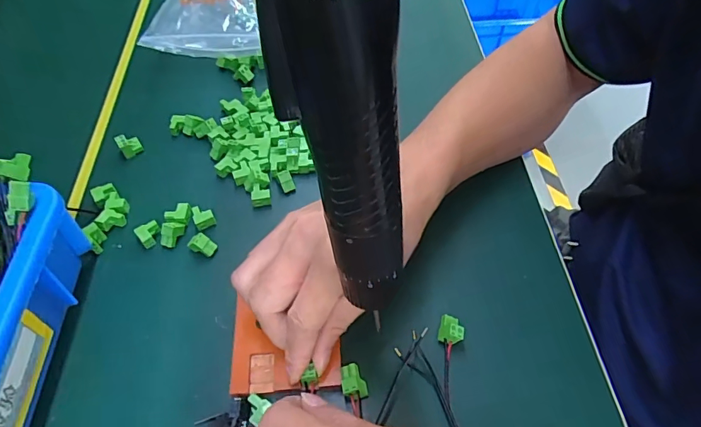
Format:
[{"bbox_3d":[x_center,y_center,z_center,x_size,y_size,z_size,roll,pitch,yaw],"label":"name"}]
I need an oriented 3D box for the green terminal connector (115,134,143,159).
[{"bbox_3d":[-0.206,-0.065,0.426,0.018,0.012,0.019,-28,59,-19],"label":"green terminal connector"}]

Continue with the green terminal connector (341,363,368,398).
[{"bbox_3d":[0.002,0.107,0.293,0.016,0.010,0.019,-8,54,-6],"label":"green terminal connector"}]

